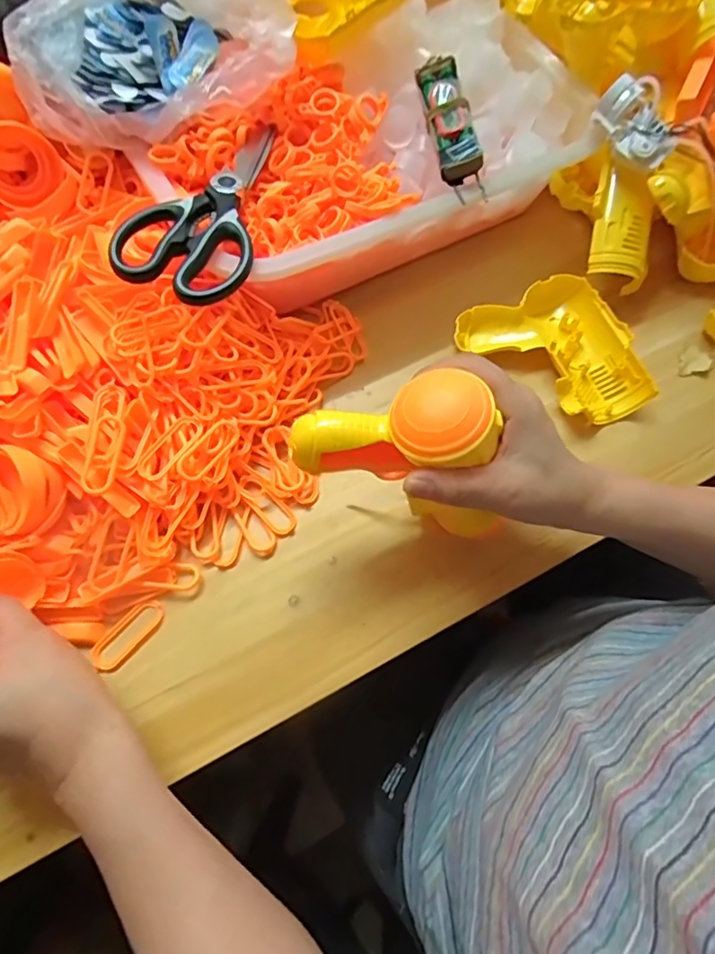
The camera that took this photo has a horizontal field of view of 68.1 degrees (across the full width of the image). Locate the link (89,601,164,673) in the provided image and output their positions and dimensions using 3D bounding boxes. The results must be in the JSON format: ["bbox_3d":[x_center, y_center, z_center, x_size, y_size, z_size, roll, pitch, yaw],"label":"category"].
[{"bbox_3d":[-0.156,0.107,0.361,0.021,0.006,0.053,38,72,13],"label":"link"}]

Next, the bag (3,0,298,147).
[{"bbox_3d":[-0.142,-0.320,0.381,0.188,0.075,0.122,-10,68,-5],"label":"bag"}]

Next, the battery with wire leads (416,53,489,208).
[{"bbox_3d":[0.071,-0.274,0.409,0.029,0.025,0.137,-7,68,-4],"label":"battery with wire leads"}]

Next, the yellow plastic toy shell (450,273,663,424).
[{"bbox_3d":[0.160,-0.099,0.434,0.119,0.030,0.129,-20,70,-9],"label":"yellow plastic toy shell"}]

